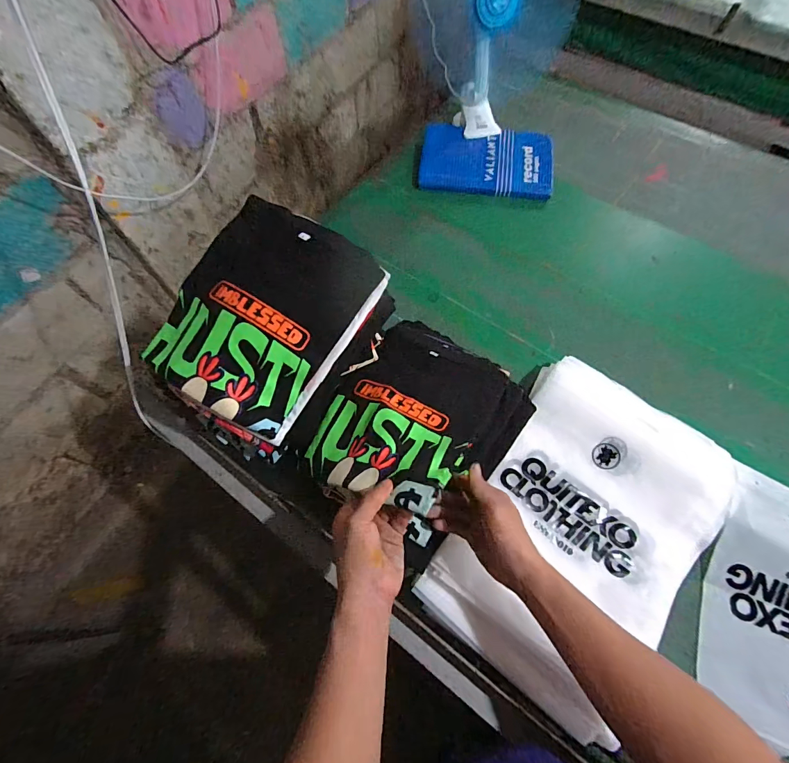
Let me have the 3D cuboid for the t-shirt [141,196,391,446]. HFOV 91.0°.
[{"bbox_3d":[-0.172,-0.089,0.500,0.232,0.058,0.272,33,87,0],"label":"t-shirt"}]

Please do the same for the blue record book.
[{"bbox_3d":[0.201,-0.487,0.848,0.278,0.017,0.186,6,72,4],"label":"blue record book"}]

